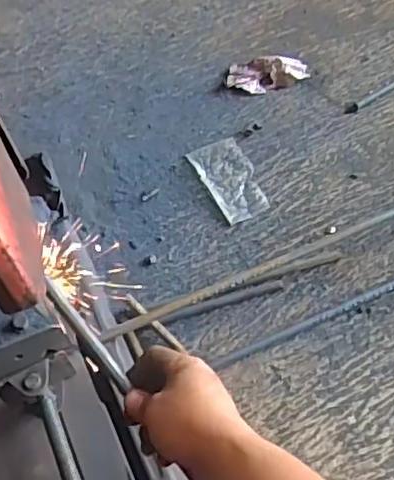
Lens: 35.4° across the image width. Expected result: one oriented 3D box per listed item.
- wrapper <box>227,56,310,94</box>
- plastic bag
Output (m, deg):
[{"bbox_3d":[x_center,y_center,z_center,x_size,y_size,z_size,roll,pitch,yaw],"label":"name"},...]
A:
[{"bbox_3d":[0.114,-0.272,1.003,0.128,0.021,0.066,-5,58,1],"label":"wrapper"},{"bbox_3d":[0.049,-0.089,0.903,0.077,0.005,0.144,-22,60,-9],"label":"plastic bag"}]

